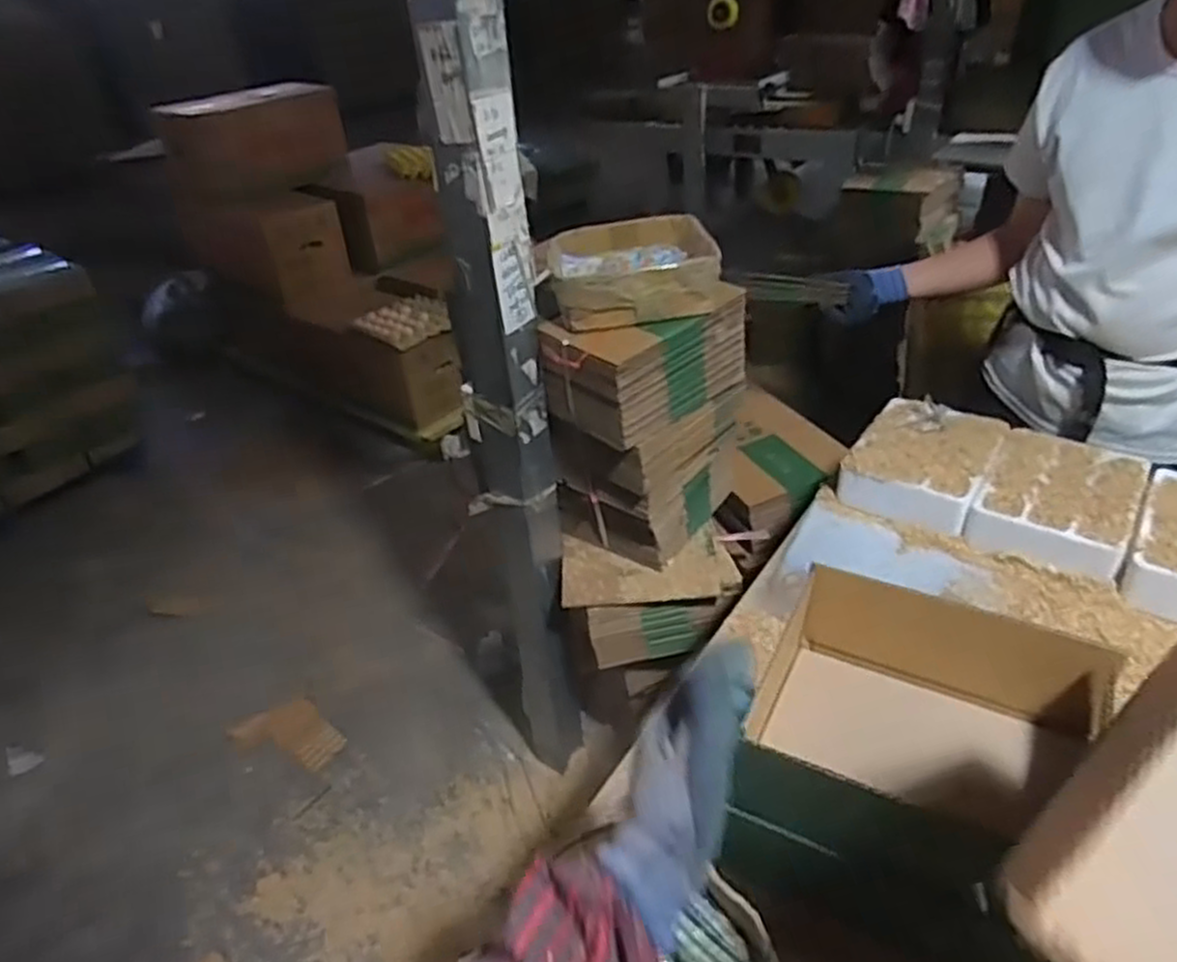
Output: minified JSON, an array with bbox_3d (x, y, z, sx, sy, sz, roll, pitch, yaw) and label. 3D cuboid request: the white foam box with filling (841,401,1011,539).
[{"bbox_3d":[0.510,-0.032,1.170,0.181,0.076,0.235,20,43,29],"label":"white foam box with filling"}]

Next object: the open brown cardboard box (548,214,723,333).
[{"bbox_3d":[0.064,-0.313,1.156,0.247,0.091,0.206,-4,36,0],"label":"open brown cardboard box"}]

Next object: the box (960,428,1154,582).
[{"bbox_3d":[0.665,0.017,1.081,0.180,0.069,0.252,22,44,31],"label":"box"}]

